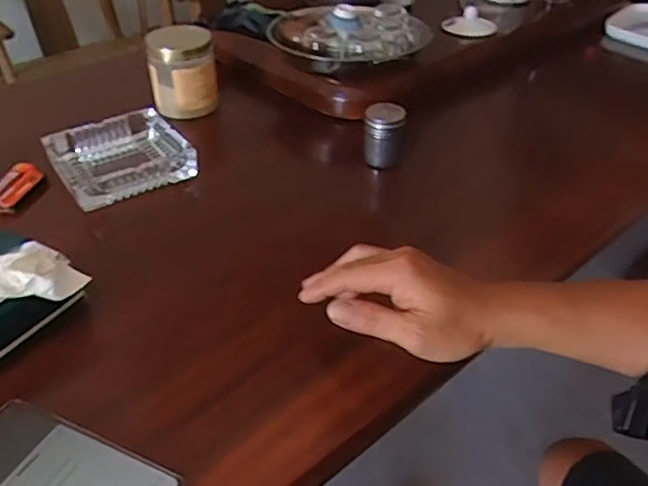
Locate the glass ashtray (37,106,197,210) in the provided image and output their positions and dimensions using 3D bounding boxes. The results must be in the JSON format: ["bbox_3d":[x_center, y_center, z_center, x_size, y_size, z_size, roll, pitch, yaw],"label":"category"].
[{"bbox_3d":[-0.257,-0.106,0.744,0.150,0.043,0.149,-23,44,-27],"label":"glass ashtray"}]

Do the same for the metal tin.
[{"bbox_3d":[0.074,-0.134,0.742,0.047,0.074,0.039,5,38,5],"label":"metal tin"}]

